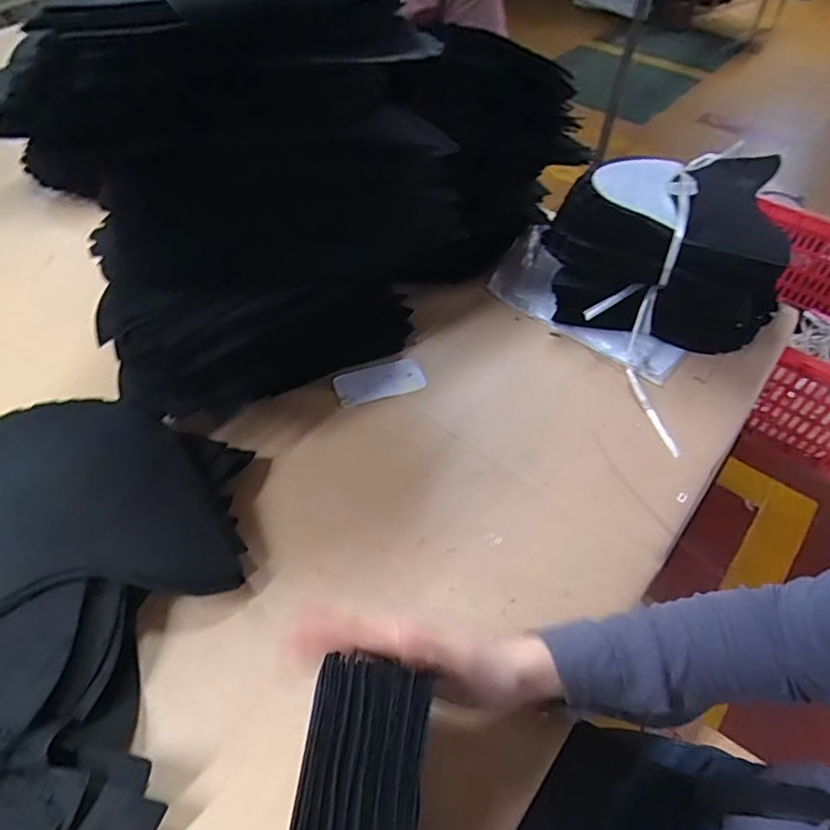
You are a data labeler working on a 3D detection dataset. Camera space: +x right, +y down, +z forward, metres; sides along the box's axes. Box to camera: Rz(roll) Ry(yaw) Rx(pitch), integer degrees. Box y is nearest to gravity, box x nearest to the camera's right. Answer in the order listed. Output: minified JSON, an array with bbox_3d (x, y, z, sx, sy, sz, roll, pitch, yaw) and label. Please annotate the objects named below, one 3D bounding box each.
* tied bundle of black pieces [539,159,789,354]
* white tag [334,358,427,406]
[{"bbox_3d":[0.313,-0.205,0.699,0.271,0.173,0.239,19,54,13],"label":"tied bundle of black pieces"},{"bbox_3d":[-0.042,-0.039,0.660,0.101,0.010,0.053,-16,58,-14],"label":"white tag"}]

